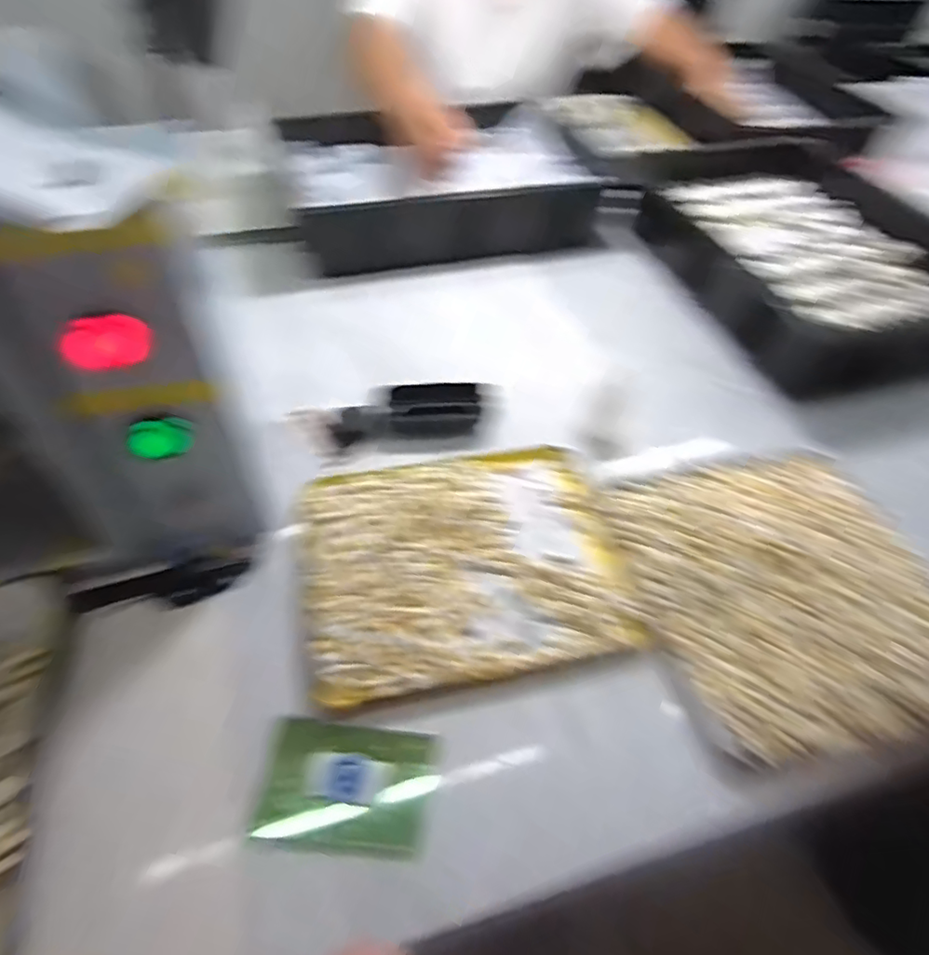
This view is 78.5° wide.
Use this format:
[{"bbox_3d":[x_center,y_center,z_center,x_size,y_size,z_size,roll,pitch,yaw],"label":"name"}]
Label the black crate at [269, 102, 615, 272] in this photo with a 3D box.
[{"bbox_3d":[-0.025,-0.425,0.818,0.446,0.082,0.265,-12,51,-12],"label":"black crate"}]

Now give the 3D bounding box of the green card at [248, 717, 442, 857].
[{"bbox_3d":[-0.070,0.190,0.351,0.102,0.005,0.067,8,57,-1],"label":"green card"}]

